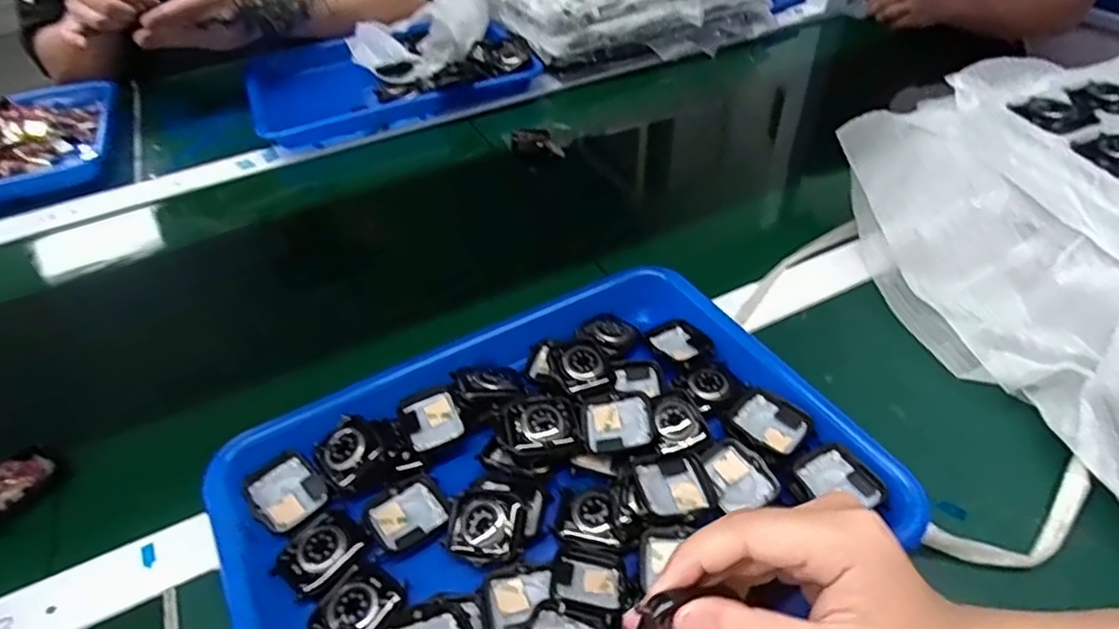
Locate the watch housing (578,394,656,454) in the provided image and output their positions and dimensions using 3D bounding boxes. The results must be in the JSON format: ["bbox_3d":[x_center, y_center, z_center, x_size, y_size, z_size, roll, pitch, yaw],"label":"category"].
[{"bbox_3d":[0.034,0.065,0.376,0.041,0.013,0.032,-6,44,-2],"label":"watch housing"}]

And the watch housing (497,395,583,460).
[{"bbox_3d":[-0.011,0.065,0.368,0.046,0.014,0.037,-13,45,-9],"label":"watch housing"}]

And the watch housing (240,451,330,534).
[{"bbox_3d":[-0.155,0.101,0.362,0.041,0.012,0.037,40,56,21],"label":"watch housing"}]

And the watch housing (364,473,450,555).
[{"bbox_3d":[-0.083,0.109,0.352,0.041,0.010,0.033,-30,50,-25],"label":"watch housing"}]

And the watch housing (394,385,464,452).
[{"bbox_3d":[-0.077,0.062,0.384,0.034,0.012,0.035,-20,46,-16],"label":"watch housing"}]

